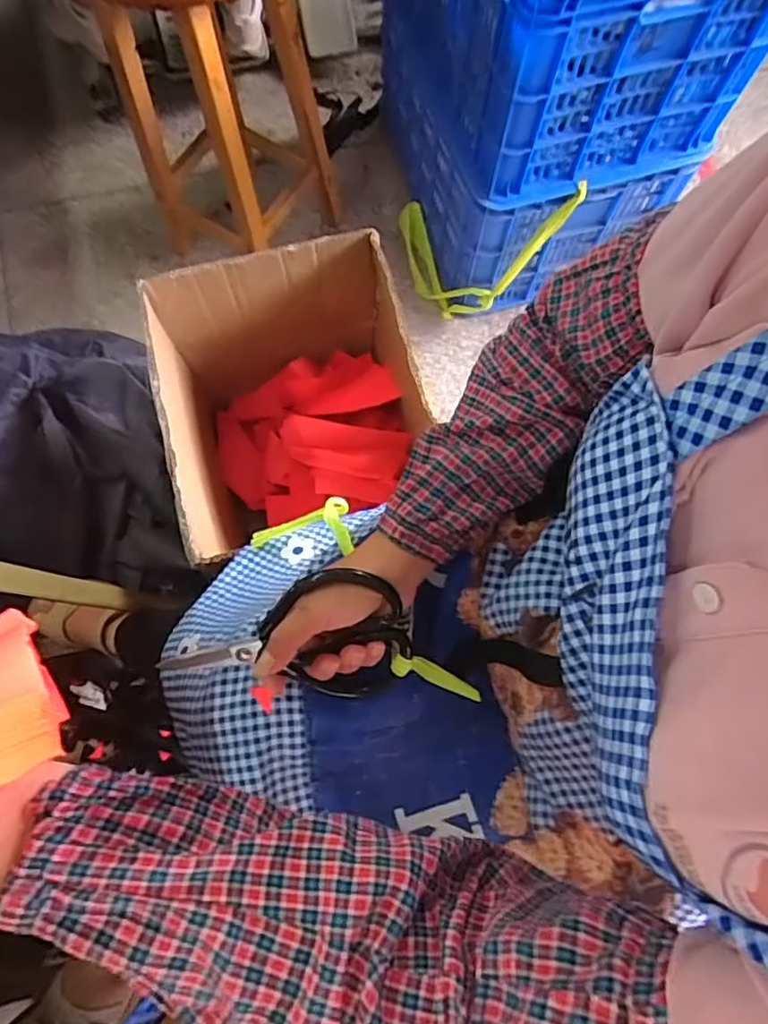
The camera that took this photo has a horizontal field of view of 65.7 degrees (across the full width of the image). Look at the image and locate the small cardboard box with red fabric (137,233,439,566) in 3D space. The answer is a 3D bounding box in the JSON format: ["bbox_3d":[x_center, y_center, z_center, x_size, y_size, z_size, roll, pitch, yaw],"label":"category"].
[{"bbox_3d":[-0.119,-0.101,0.901,0.342,0.410,0.392,-16,76,-5],"label":"small cardboard box with red fabric"}]

